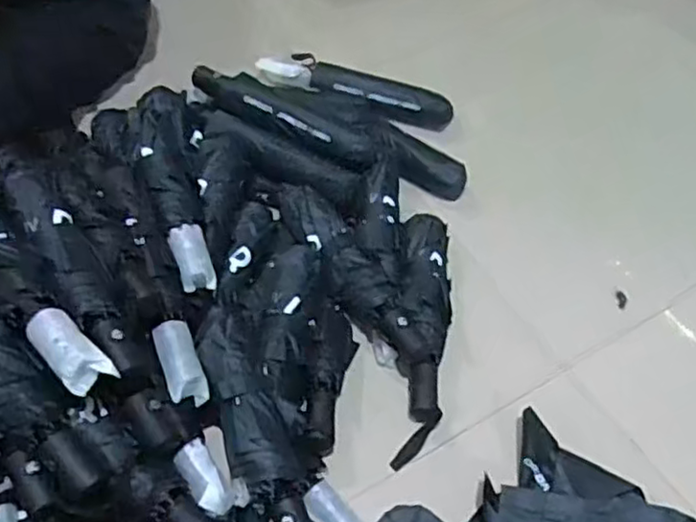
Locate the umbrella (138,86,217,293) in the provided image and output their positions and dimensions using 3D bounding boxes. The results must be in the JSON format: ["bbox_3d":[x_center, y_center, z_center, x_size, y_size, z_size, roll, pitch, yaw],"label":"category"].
[{"bbox_3d":[-0.216,-0.096,0.844,0.071,0.062,0.329,-10,55,-11],"label":"umbrella"}]

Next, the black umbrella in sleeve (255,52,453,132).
[{"bbox_3d":[0.007,-0.267,1.082,0.313,0.051,0.065,15,54,8],"label":"black umbrella in sleeve"}]

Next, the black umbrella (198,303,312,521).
[{"bbox_3d":[-0.088,0.162,0.680,0.075,0.045,0.281,-19,57,-16],"label":"black umbrella"}]

